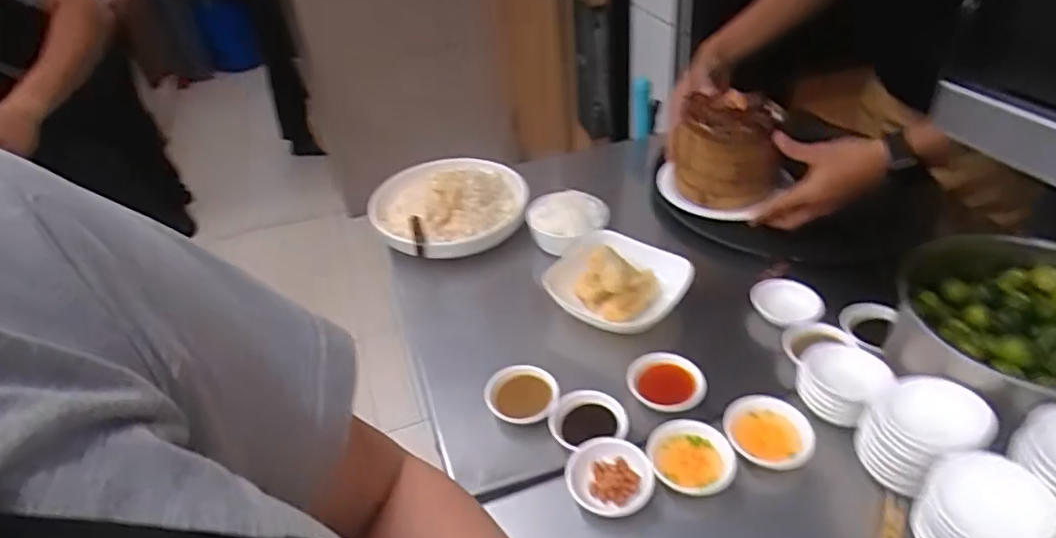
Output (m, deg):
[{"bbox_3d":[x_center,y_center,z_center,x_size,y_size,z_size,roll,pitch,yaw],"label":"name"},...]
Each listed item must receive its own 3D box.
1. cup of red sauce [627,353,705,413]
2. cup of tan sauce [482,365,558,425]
[{"bbox_3d":[0.140,0.118,0.641,0.076,0.030,0.063,-2,38,4],"label":"cup of red sauce"},{"bbox_3d":[-0.006,0.138,0.648,0.075,0.037,0.064,-2,38,4],"label":"cup of tan sauce"}]

